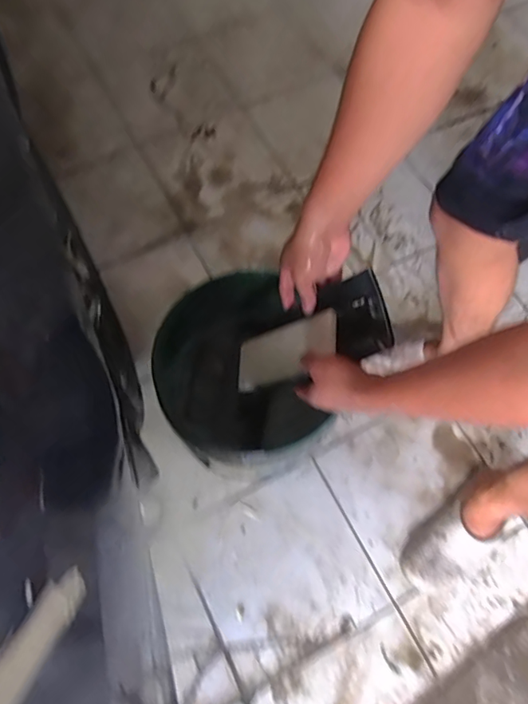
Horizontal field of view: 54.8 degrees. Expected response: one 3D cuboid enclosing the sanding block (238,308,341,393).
[{"bbox_3d":[0.024,-0.001,0.706,0.015,0.198,0.077,19,60,-34],"label":"sanding block"}]

